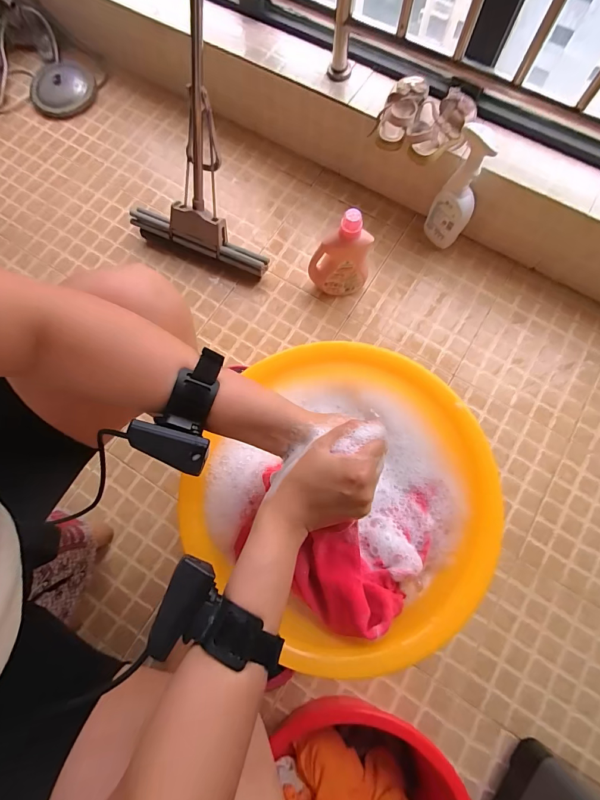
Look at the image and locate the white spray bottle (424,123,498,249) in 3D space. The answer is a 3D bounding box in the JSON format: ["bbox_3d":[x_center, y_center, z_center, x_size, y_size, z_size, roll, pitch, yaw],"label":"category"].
[{"bbox_3d":[0.390,-0.500,0.878,0.103,0.298,0.051,31,77,8],"label":"white spray bottle"}]

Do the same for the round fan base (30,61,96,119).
[{"bbox_3d":[-0.752,-0.983,1.111,0.197,0.065,0.195,0,75,0],"label":"round fan base"}]

